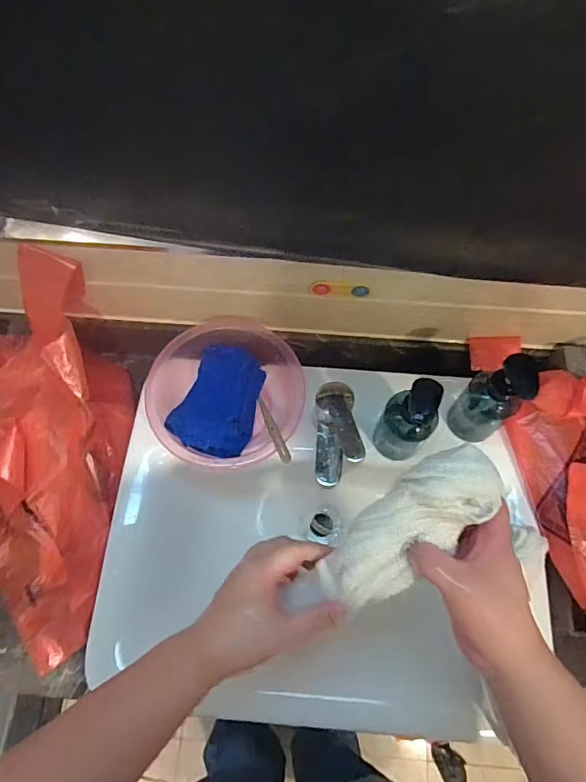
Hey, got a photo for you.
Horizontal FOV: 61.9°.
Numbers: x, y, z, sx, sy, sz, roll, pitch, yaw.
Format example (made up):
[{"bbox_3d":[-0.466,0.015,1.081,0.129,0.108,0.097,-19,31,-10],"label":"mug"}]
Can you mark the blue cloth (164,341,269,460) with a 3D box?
[{"bbox_3d":[-0.098,0.017,0.655,0.100,0.059,0.147,12,68,6],"label":"blue cloth"}]

